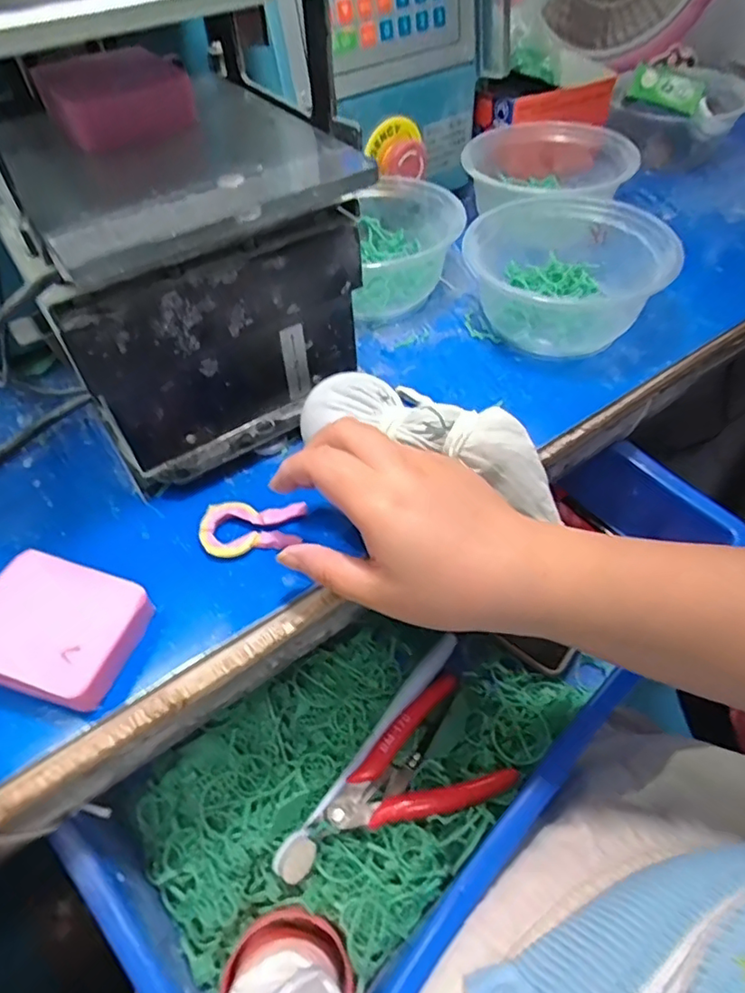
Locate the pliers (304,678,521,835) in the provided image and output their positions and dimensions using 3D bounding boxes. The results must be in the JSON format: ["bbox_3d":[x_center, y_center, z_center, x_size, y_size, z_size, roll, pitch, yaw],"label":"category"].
[{"bbox_3d":[0.018,0.171,0.364,0.119,0.015,0.073,-22,54,-15],"label":"pliers"}]

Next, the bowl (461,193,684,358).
[{"bbox_3d":[0.135,-0.167,0.424,0.135,0.059,0.141,7,52,8],"label":"bowl"}]

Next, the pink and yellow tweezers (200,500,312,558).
[{"bbox_3d":[-0.066,0.018,0.321,0.054,0.009,0.037,7,52,8],"label":"pink and yellow tweezers"}]

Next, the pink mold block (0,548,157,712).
[{"bbox_3d":[-0.149,0.064,0.278,0.075,0.026,0.061,11,53,11],"label":"pink mold block"}]

